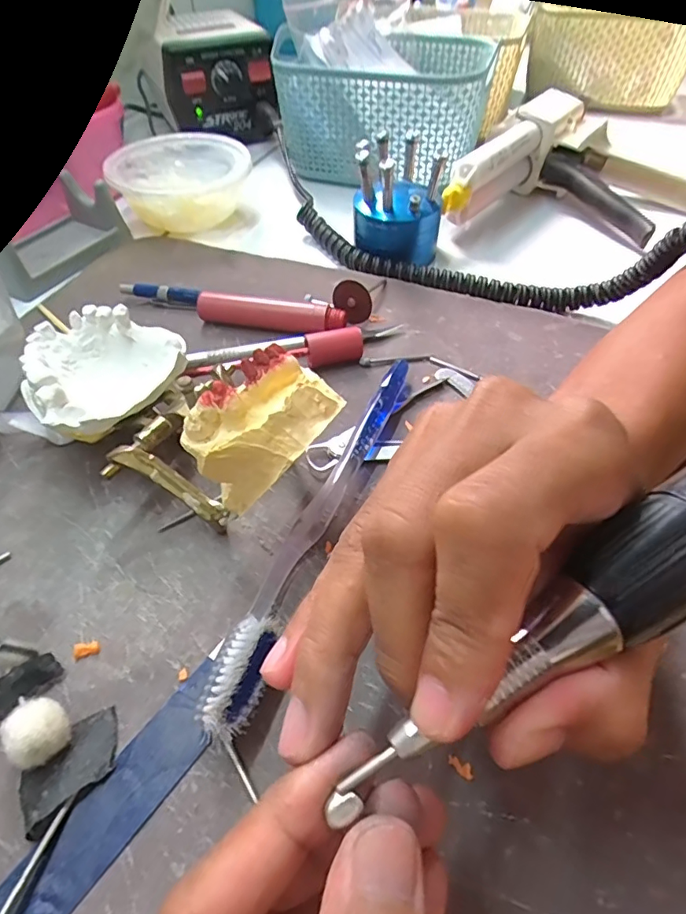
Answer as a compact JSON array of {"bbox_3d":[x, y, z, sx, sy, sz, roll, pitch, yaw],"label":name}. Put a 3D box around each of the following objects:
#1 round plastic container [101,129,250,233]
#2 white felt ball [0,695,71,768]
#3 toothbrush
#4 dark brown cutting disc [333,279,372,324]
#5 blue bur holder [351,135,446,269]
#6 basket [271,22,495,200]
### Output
[{"bbox_3d":[-0.123,-0.211,0.399,0.099,0.046,0.099,-1,50,2],"label":"round plastic container"},{"bbox_3d":[-0.096,0.085,0.163,0.016,0.014,0.017,-1,50,2],"label":"white felt ball"},{"bbox_3d":[-0.008,0.019,0.216,0.021,0.023,0.183,14,53,14],"label":"toothbrush"},{"bbox_3d":[0.006,-0.092,0.304,0.025,0.021,0.004,47,40,3],"label":"dark brown cutting disc"},{"bbox_3d":[0.036,-0.167,0.342,0.056,0.064,0.055,3,51,5],"label":"blue bur holder"},{"bbox_3d":[0.032,-0.288,0.434,0.160,0.081,0.120,8,51,8],"label":"basket"}]

